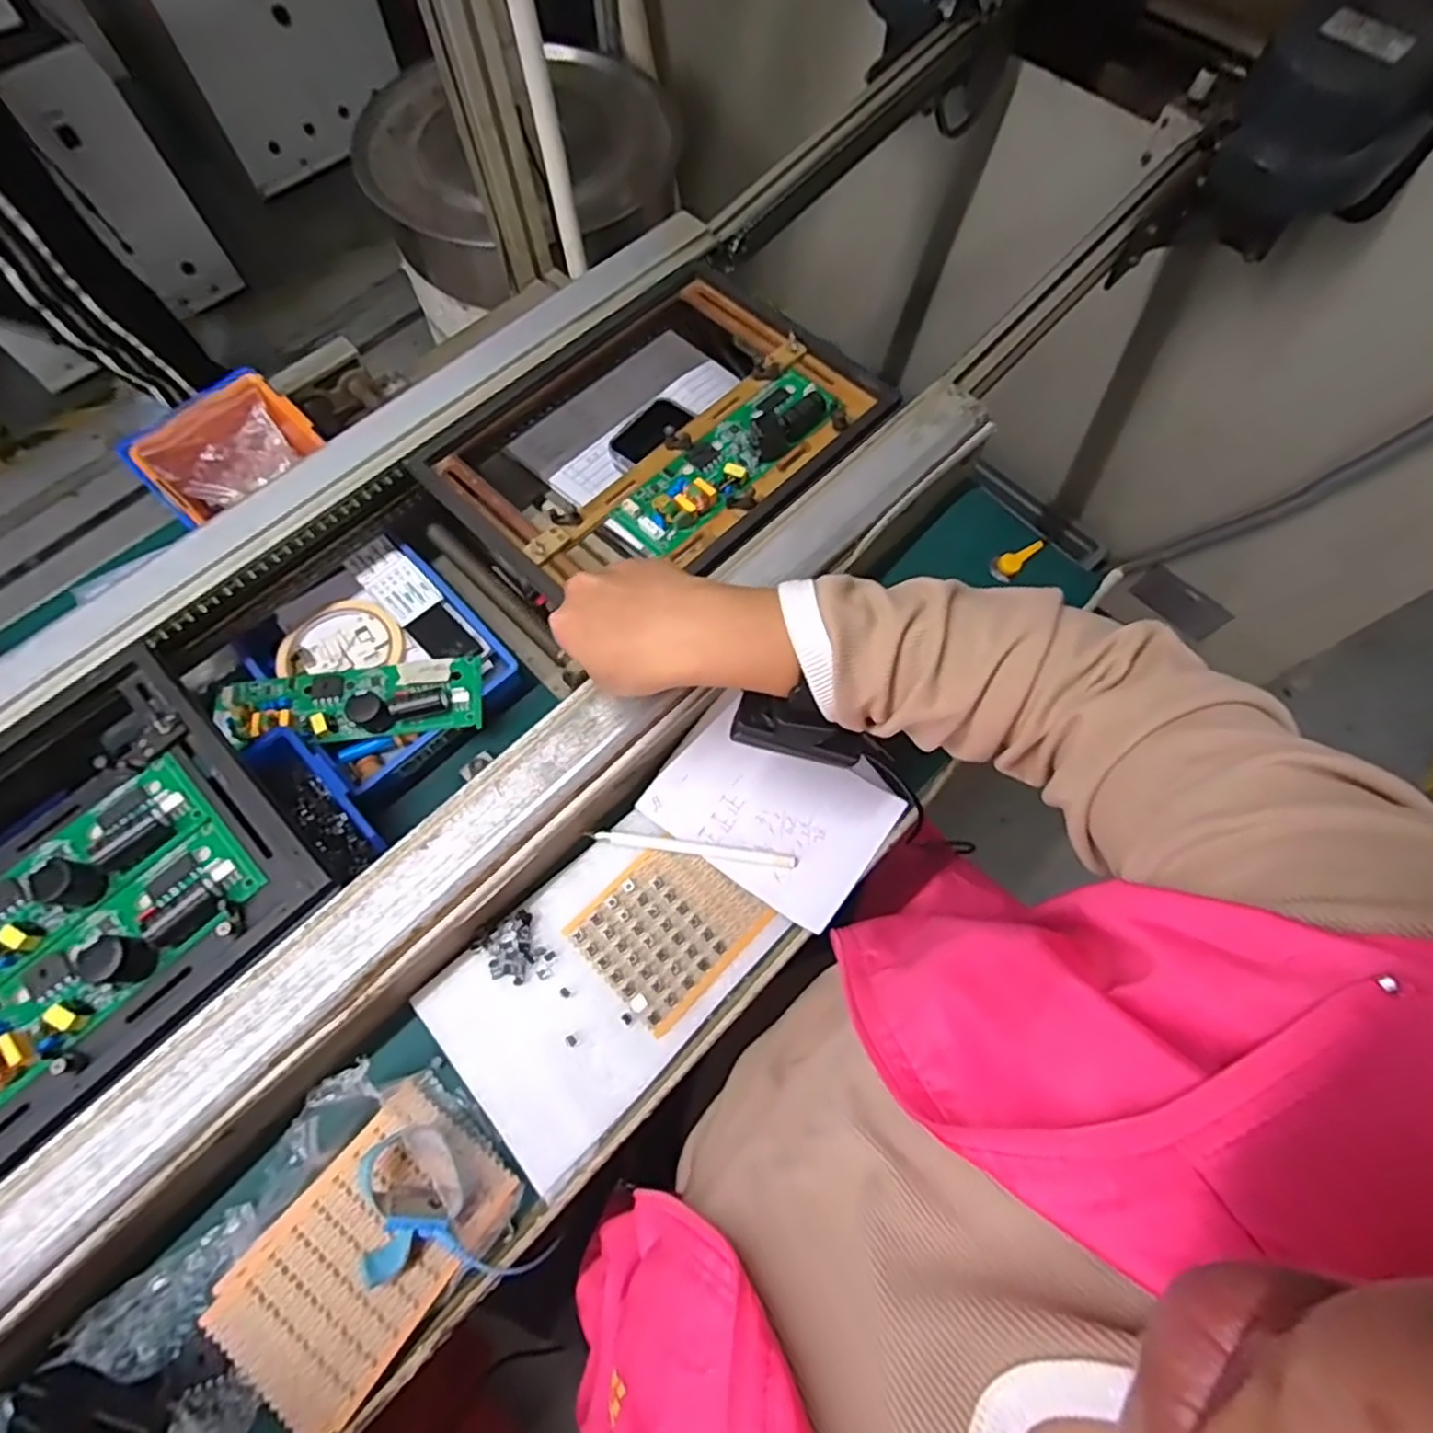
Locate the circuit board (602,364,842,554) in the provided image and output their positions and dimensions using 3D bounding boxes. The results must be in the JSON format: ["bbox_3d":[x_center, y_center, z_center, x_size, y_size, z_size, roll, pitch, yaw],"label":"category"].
[{"bbox_3d":[0.009,-0.191,0.494,0.056,0.031,0.183,43,74,15],"label":"circuit board"}]

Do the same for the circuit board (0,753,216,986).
[{"bbox_3d":[-0.376,0.099,0.385,0.054,0.035,0.182,43,75,16],"label":"circuit board"}]

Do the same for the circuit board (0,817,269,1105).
[{"bbox_3d":[-0.337,0.133,0.367,0.181,0.027,0.057,-42,74,-15],"label":"circuit board"}]

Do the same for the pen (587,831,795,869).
[{"bbox_3d":[-0.015,0.083,0.438,0.128,0.004,0.009,7,68,3],"label":"pen"}]

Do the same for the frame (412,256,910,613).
[{"bbox_3d":[-0.042,-0.221,0.538,0.321,0.034,0.243,-41,73,-14],"label":"frame"}]

